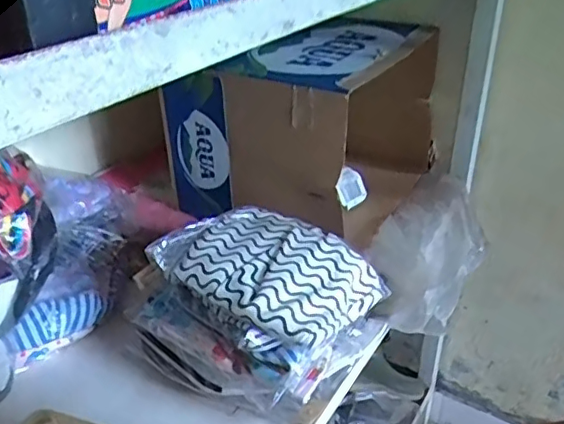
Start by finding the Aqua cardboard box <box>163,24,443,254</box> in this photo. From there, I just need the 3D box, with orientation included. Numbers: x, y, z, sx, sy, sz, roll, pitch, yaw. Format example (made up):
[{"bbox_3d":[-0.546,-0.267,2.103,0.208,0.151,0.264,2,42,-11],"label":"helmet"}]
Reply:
[{"bbox_3d":[0.056,-0.162,0.972,0.308,0.268,0.394,19,36,29],"label":"Aqua cardboard box"}]

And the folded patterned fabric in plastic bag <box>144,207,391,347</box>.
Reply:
[{"bbox_3d":[-0.016,0.067,0.685,0.233,0.044,0.170,24,38,35],"label":"folded patterned fabric in plastic bag"}]

